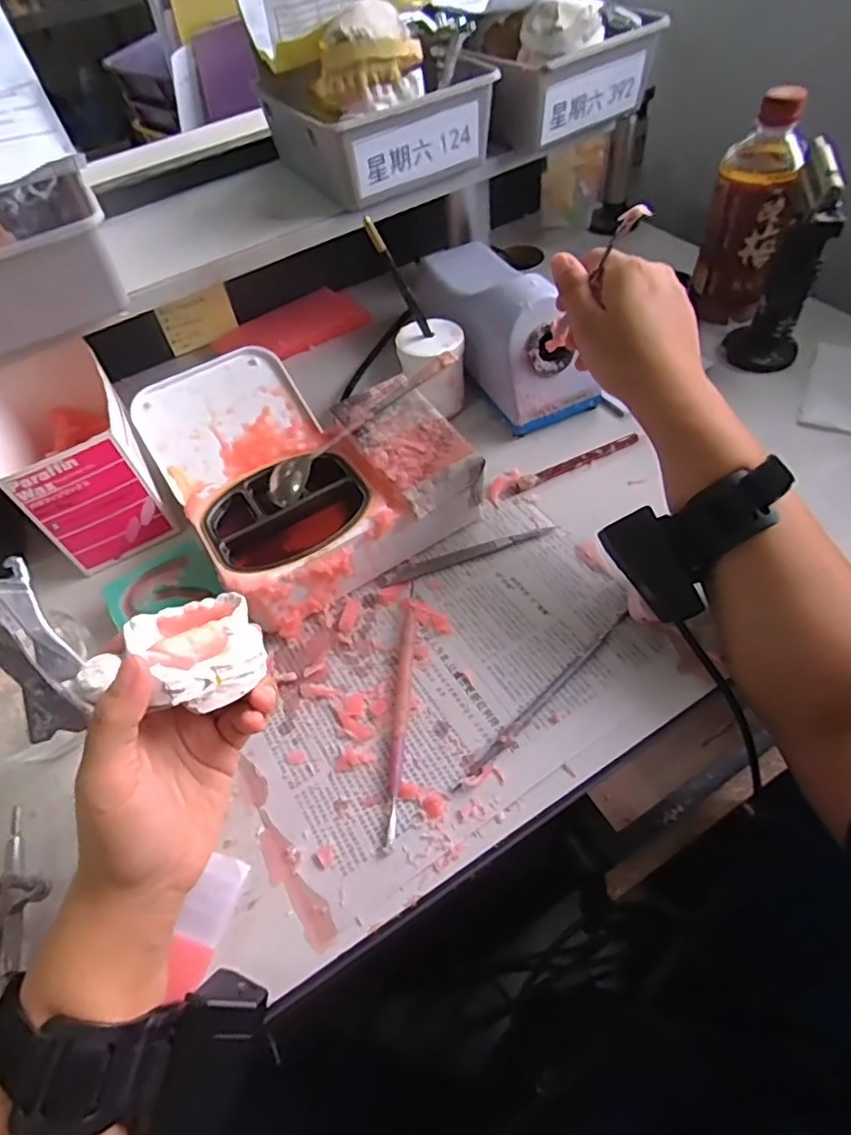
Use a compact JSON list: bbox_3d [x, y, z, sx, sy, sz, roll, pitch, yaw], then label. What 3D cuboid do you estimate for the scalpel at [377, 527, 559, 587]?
[{"bbox_3d":[0.030,-0.010,0.430,0.131,0.012,0.012,-15,53,-12],"label":"scalpel"}]

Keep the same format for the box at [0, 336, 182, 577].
[{"bbox_3d":[-0.279,-0.096,0.470,0.090,0.094,0.173,-30,56,-15],"label":"box"}]

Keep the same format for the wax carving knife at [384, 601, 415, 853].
[{"bbox_3d":[-0.016,0.086,0.363,0.011,0.008,0.156,-2,54,6],"label":"wax carving knife"}]

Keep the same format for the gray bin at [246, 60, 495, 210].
[{"bbox_3d":[-0.044,-0.378,0.498,0.148,0.060,0.161,-32,56,-15],"label":"gray bin"}]

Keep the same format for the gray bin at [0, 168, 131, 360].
[{"bbox_3d":[-0.300,-0.210,0.407,0.150,0.073,0.137,-29,56,-13],"label":"gray bin"}]

